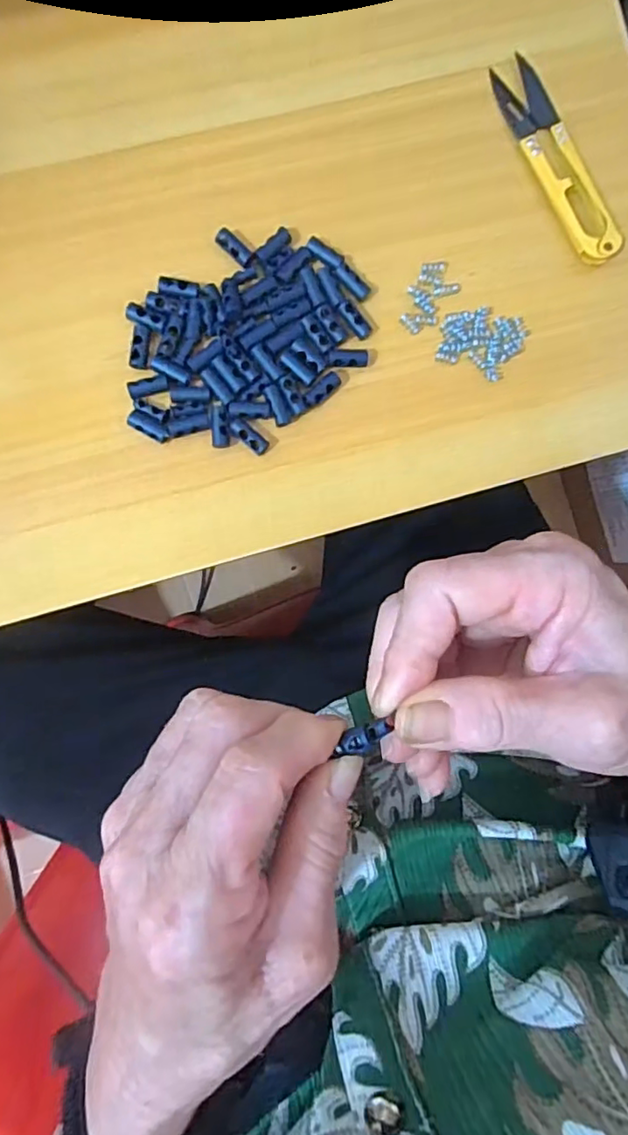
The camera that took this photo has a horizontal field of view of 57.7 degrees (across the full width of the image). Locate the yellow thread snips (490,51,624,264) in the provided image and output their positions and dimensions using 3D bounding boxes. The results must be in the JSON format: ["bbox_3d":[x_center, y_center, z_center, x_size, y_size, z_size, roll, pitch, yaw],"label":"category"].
[{"bbox_3d":[0.118,-0.197,0.274,0.025,0.009,0.107,-28,92,-5],"label":"yellow thread snips"}]

